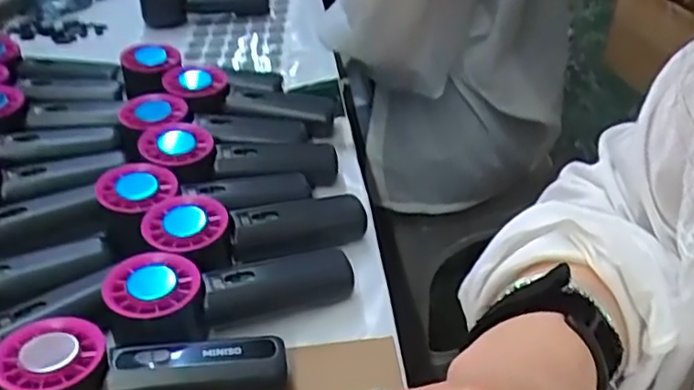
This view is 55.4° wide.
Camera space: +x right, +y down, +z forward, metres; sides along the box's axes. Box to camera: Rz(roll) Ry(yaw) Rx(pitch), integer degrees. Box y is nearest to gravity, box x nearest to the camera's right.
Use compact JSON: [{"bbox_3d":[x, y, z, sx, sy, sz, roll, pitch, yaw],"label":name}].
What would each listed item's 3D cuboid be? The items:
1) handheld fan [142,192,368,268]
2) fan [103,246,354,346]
[{"bbox_3d":[-0.063,0.027,0.479,0.156,0.035,0.055,-2,36,-24],"label":"handheld fan"},{"bbox_3d":[-0.073,0.066,0.437,0.160,0.044,0.053,-5,37,-22],"label":"fan"}]

